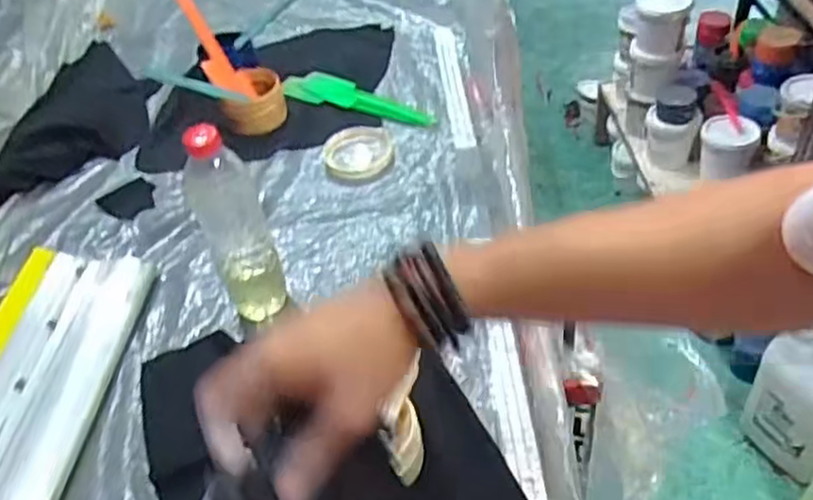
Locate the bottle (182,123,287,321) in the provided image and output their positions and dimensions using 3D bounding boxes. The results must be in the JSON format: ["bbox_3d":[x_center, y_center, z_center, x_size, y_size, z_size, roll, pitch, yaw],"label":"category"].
[{"bbox_3d":[-0.175,-0.029,0.741,0.063,0.221,0.053,-23,46,-14],"label":"bottle"}]

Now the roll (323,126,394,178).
[{"bbox_3d":[-0.064,-0.133,0.989,0.094,0.014,0.098,-5,45,5],"label":"roll"}]

